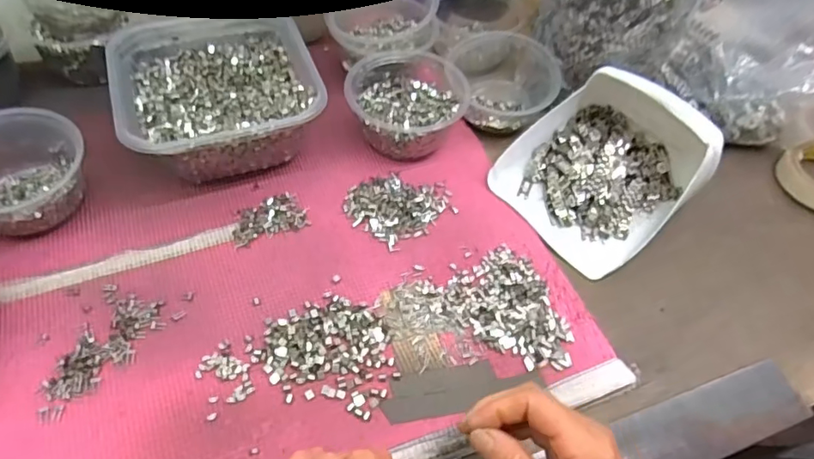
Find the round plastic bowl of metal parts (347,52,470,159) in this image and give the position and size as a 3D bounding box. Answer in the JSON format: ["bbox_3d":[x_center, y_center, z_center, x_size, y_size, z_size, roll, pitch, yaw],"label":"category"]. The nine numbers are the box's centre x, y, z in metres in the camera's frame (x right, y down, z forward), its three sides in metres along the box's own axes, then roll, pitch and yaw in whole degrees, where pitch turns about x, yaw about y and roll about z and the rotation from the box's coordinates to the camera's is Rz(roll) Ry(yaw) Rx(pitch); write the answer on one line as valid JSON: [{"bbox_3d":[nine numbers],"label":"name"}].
[{"bbox_3d":[0.001,-0.126,0.529,0.113,0.058,0.111,2,54,-3],"label":"round plastic bowl of metal parts"}]

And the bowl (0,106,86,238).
[{"bbox_3d":[-0.325,-0.044,0.439,0.113,0.069,0.095,-38,65,-27],"label":"bowl"}]

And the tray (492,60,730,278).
[{"bbox_3d":[0.191,-0.067,0.498,0.150,0.088,0.179,40,61,22],"label":"tray"}]

